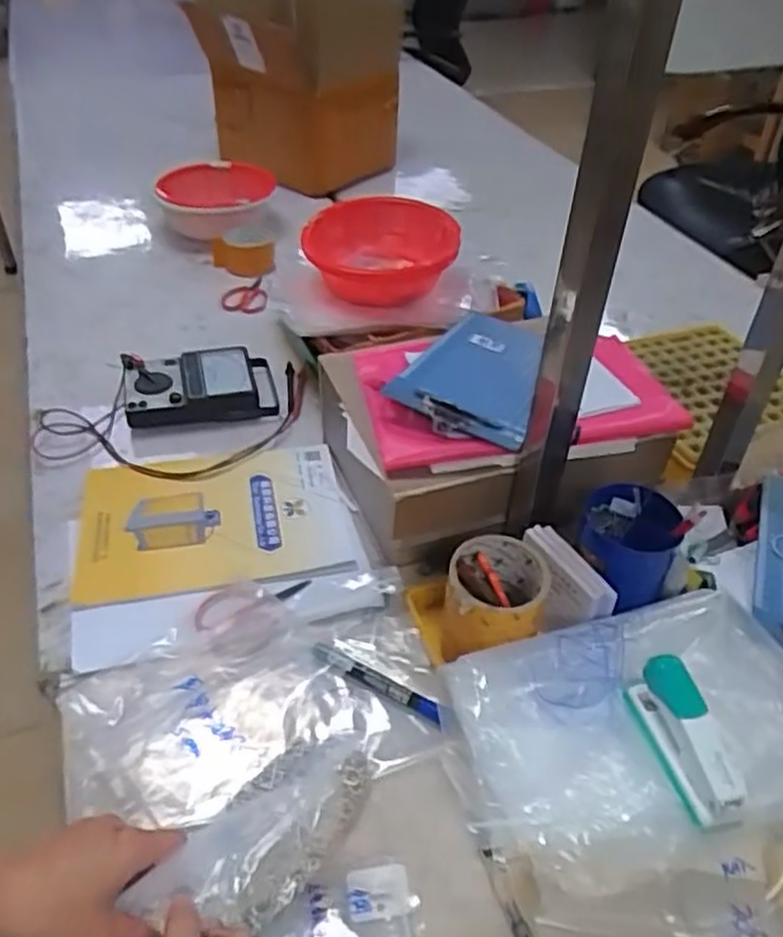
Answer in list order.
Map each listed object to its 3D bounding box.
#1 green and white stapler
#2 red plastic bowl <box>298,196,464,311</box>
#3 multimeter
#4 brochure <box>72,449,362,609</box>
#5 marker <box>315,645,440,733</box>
[{"bbox_3d":[0.222,0.206,0.578,0.033,0.061,0.116,-6,42,-9],"label":"green and white stapler"},{"bbox_3d":[-0.020,-0.294,1.035,0.204,0.077,0.204,1,41,-1],"label":"red plastic bowl"},{"bbox_3d":[-0.252,-0.108,0.998,0.193,0.039,0.119,-8,42,-11],"label":"multimeter"},{"bbox_3d":[-0.198,0.056,0.845,0.284,0.010,0.210,-7,39,-11],"label":"brochure"},{"bbox_3d":[-0.013,0.193,0.677,0.133,0.011,0.018,22,45,22],"label":"marker"}]

